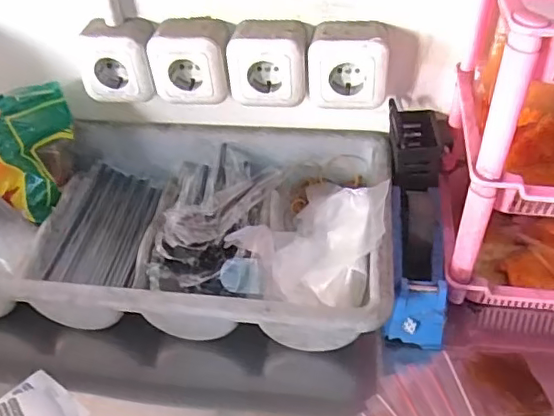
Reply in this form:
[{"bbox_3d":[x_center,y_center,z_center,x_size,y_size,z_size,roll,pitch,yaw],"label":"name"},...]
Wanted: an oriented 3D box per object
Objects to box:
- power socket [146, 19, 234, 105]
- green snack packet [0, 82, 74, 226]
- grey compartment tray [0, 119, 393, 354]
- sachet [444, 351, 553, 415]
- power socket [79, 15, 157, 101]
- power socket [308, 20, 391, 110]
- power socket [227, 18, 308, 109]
[{"bbox_3d":[-0.092,-0.160,0.624,0.084,0.076,0.052,2,44,5],"label":"power socket"},{"bbox_3d":[-0.298,-0.066,0.668,0.093,0.115,0.111,8,45,11],"label":"green snack packet"},{"bbox_3d":[-0.125,0.018,0.634,0.483,0.081,0.282,3,44,7],"label":"grey compartment tray"},{"bbox_3d":[0.204,0.165,0.522,0.084,0.018,0.078,-4,43,-1],"label":"sachet"},{"bbox_3d":[-0.175,-0.163,0.636,0.082,0.074,0.057,-2,43,1],"label":"power socket"},{"bbox_3d":[0.077,-0.153,0.601,0.082,0.075,0.056,4,44,8],"label":"power socket"},{"bbox_3d":[-0.010,-0.154,0.608,0.083,0.078,0.050,1,44,5],"label":"power socket"}]

